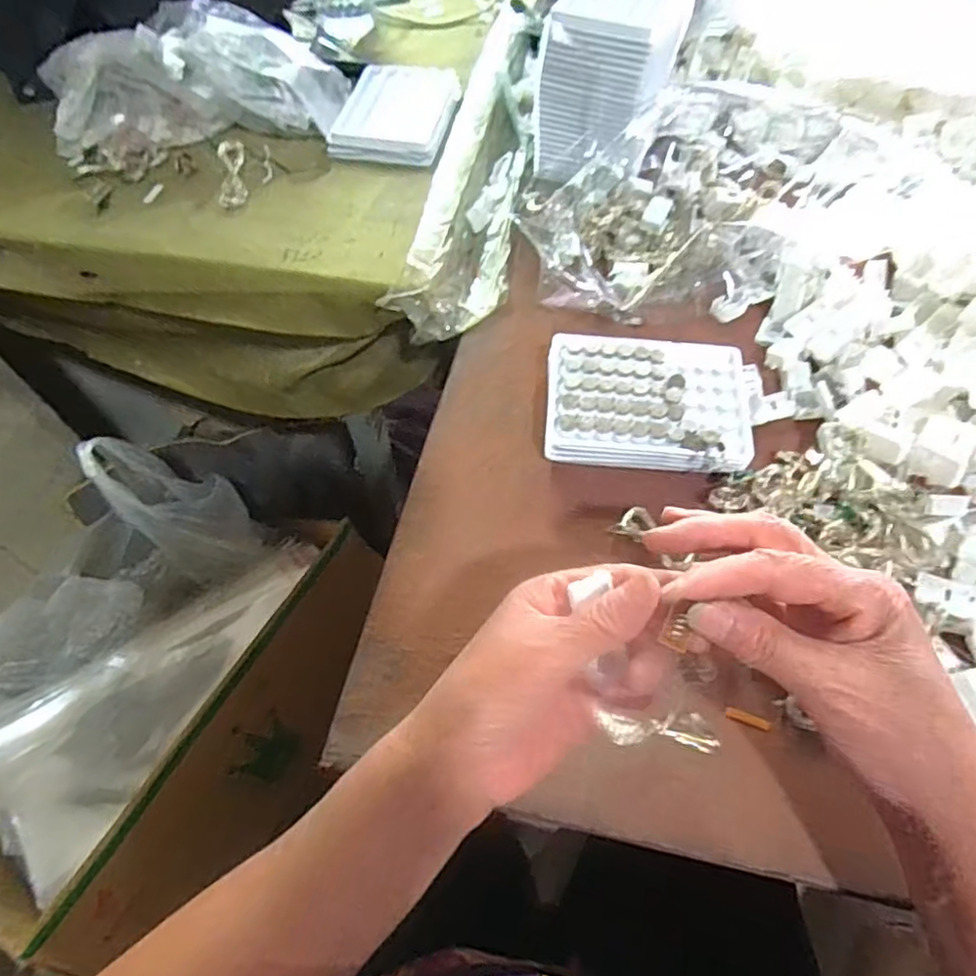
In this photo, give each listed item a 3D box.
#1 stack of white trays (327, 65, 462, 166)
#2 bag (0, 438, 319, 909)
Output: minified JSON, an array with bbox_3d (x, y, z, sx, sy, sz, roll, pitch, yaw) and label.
[{"bbox_3d":[-0.081,-0.344,0.570,0.093,0.019,0.138,10,59,7],"label":"stack of white trays"},{"bbox_3d":[-0.373,0.124,0.570,0.198,0.229,0.365,24,62,15],"label":"bag"}]

